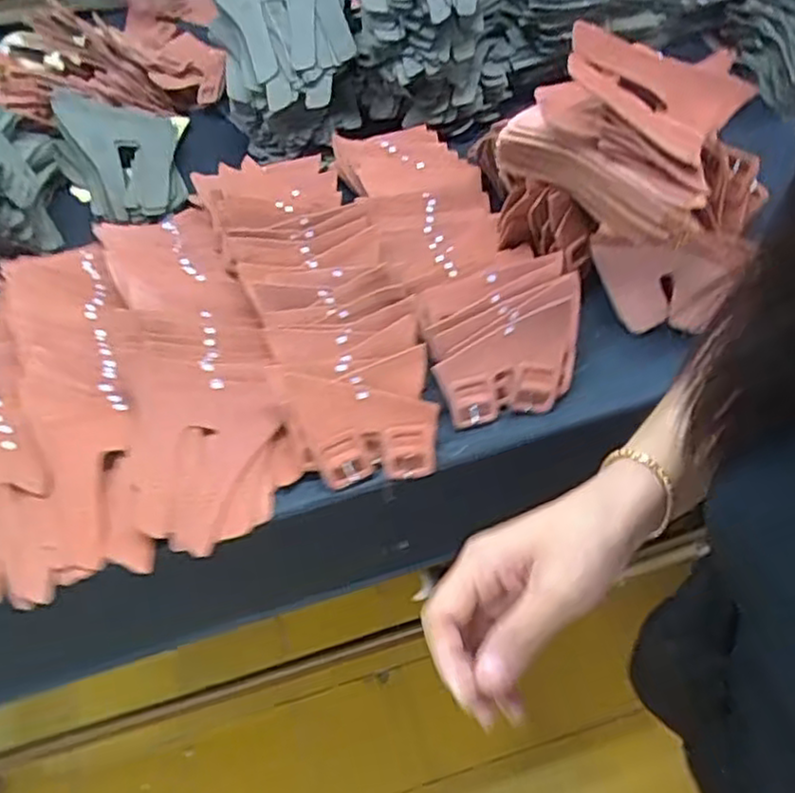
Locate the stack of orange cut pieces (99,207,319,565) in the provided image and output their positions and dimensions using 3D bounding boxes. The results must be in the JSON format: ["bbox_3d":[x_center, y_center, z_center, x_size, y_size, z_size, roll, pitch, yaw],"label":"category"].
[{"bbox_3d":[-0.238,-0.061,0.773,0.169,0.079,0.447,-22,58,-10],"label":"stack of orange cut pieces"}]

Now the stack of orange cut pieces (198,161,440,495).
[{"bbox_3d":[-0.087,-0.119,0.797,0.164,0.090,0.449,-21,58,-10],"label":"stack of orange cut pieces"}]

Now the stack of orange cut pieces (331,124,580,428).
[{"bbox_3d":[0.060,-0.177,0.826,0.176,0.077,0.437,-21,58,-9],"label":"stack of orange cut pieces"}]

